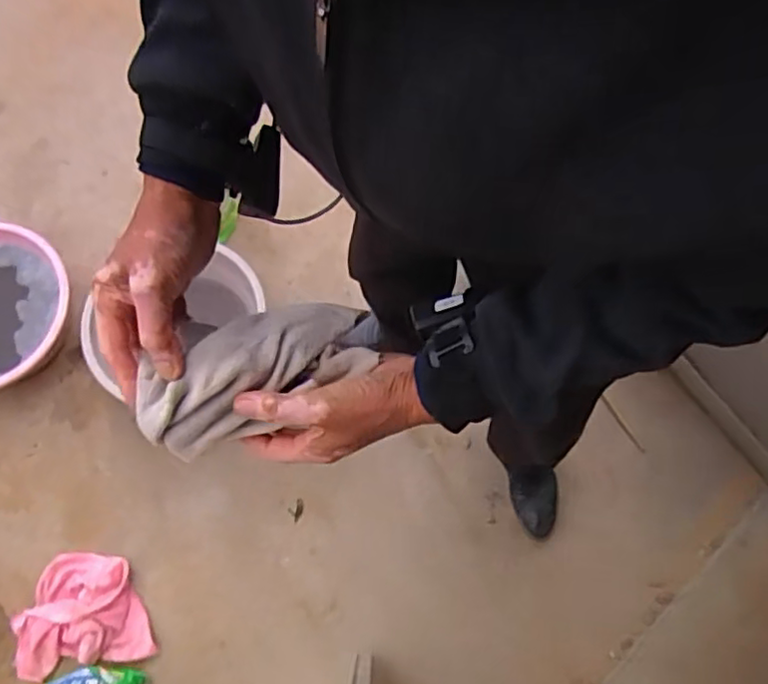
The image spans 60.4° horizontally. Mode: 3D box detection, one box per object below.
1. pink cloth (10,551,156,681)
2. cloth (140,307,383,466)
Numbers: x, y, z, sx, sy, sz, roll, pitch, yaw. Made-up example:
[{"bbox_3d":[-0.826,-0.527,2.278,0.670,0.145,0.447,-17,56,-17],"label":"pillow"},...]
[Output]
[{"bbox_3d":[-0.614,0.537,1.317,0.276,0.051,0.222,-10,74,-3],"label":"pink cloth"},{"bbox_3d":[-0.097,0.019,0.534,0.201,0.038,0.082,-27,76,-25],"label":"cloth"}]

